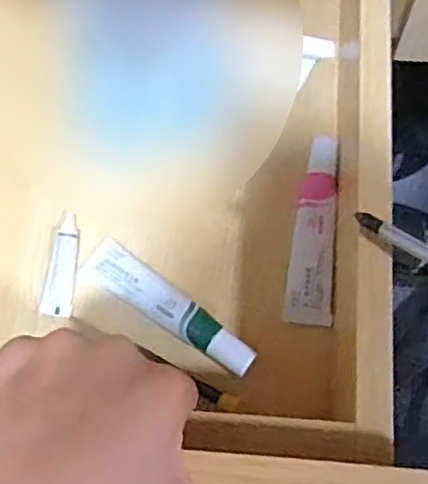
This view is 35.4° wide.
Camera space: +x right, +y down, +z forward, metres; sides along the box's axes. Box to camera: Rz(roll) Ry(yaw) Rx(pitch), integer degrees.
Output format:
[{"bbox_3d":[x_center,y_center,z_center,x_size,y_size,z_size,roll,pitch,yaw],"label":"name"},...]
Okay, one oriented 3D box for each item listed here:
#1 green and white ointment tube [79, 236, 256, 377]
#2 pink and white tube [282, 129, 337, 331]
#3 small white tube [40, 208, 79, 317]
[{"bbox_3d":[-0.026,0.037,0.400,0.117,0.012,0.026,32,76,12],"label":"green and white ointment tube"},{"bbox_3d":[0.063,-0.008,0.413,0.027,0.016,0.115,7,72,4],"label":"pink and white tube"},{"bbox_3d":[-0.093,0.013,0.414,0.019,0.009,0.065,7,72,4],"label":"small white tube"}]

